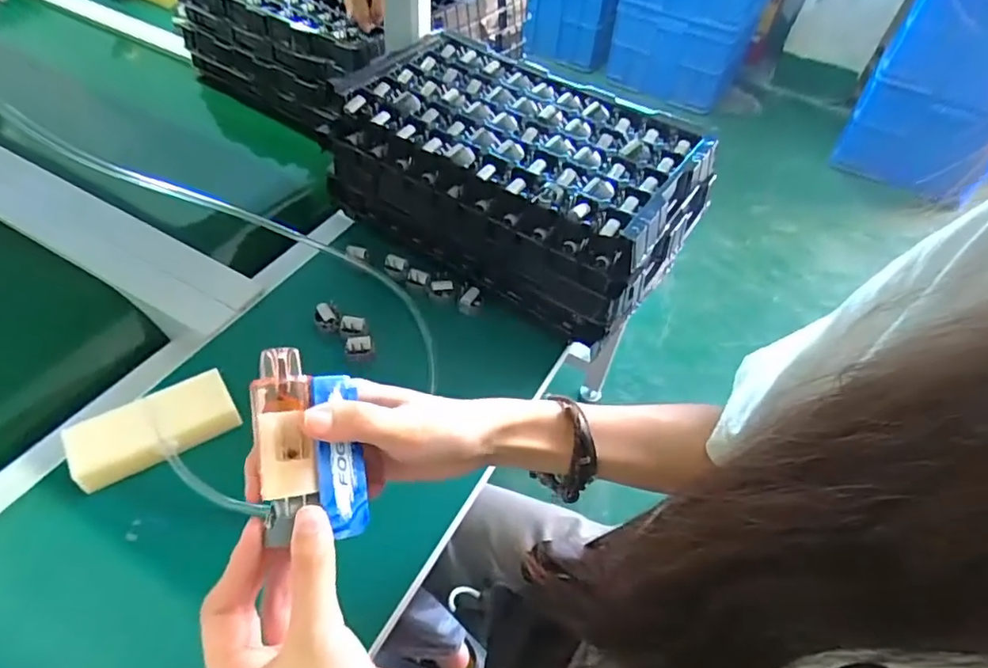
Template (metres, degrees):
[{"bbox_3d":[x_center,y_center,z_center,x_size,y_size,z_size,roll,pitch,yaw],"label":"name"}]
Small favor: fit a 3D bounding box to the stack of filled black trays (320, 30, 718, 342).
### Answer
[{"bbox_3d":[0.018,-0.163,0.623,0.360,0.151,0.190,29,54,18],"label":"stack of filled black trays"}]

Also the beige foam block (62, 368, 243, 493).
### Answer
[{"bbox_3d":[-0.277,0.077,0.475,0.122,0.033,0.051,-29,58,-26],"label":"beige foam block"}]

